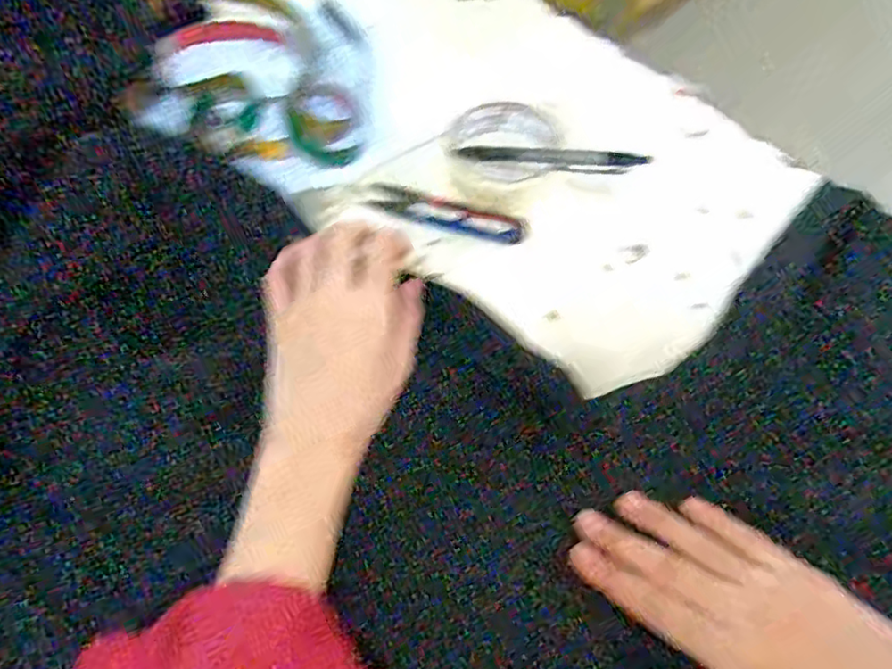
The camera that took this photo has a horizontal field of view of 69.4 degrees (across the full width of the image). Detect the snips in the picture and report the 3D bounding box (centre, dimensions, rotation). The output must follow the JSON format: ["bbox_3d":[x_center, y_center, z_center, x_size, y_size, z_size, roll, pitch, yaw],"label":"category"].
[{"bbox_3d":[-0.002,-0.084,0.445,0.113,0.004,0.026,17,61,11],"label":"snips"}]

